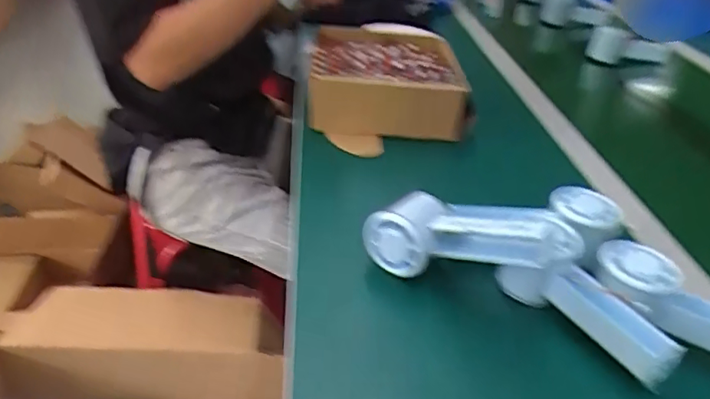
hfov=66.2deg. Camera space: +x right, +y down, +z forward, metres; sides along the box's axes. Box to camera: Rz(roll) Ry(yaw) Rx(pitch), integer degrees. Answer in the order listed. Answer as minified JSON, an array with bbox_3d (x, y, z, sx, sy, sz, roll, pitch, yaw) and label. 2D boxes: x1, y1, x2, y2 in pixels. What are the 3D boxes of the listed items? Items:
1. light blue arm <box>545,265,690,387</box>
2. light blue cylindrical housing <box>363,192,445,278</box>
[{"bbox_3d":[0.193,0.092,0.413,0.026,0.036,0.100,-16,39,-30],"label":"light blue arm"},{"bbox_3d":[0.042,0.026,0.477,0.060,0.057,0.056,16,35,15],"label":"light blue cylindrical housing"}]

